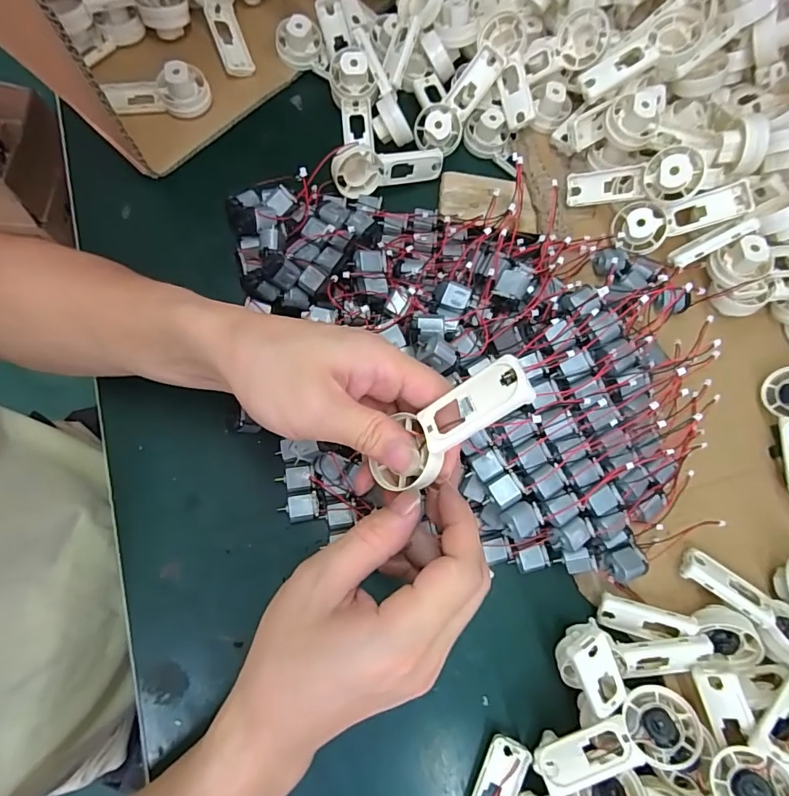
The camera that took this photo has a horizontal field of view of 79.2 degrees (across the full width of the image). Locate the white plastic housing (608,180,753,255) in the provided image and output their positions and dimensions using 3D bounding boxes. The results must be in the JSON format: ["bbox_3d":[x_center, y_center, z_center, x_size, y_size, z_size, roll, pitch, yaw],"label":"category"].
[{"bbox_3d":[0.215,-0.135,0.359,0.094,0.026,0.038,-6,93,15],"label":"white plastic housing"}]

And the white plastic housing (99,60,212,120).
[{"bbox_3d":[-0.193,-0.245,0.382,0.084,0.031,0.032,-6,76,-9],"label":"white plastic housing"}]

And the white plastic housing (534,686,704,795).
[{"bbox_3d":[0.128,0.199,0.280,0.093,0.016,0.040,-15,42,7],"label":"white plastic housing"}]

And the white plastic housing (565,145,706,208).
[{"bbox_3d":[0.179,-0.165,0.362,0.092,0.032,0.028,7,75,37],"label":"white plastic housing"}]

